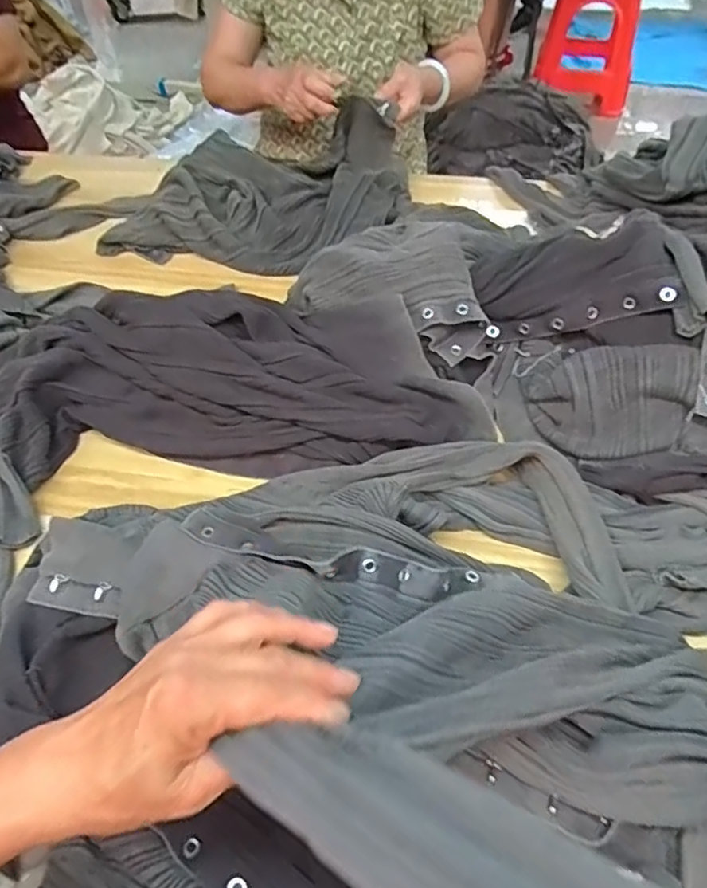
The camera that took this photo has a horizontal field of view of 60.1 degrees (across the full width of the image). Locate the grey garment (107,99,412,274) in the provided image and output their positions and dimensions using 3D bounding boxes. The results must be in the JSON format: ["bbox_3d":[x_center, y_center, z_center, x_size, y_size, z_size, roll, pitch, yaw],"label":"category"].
[{"bbox_3d":[-0.132,-0.354,0.850,0.416,0.103,0.247,-1,51,2],"label":"grey garment"}]

